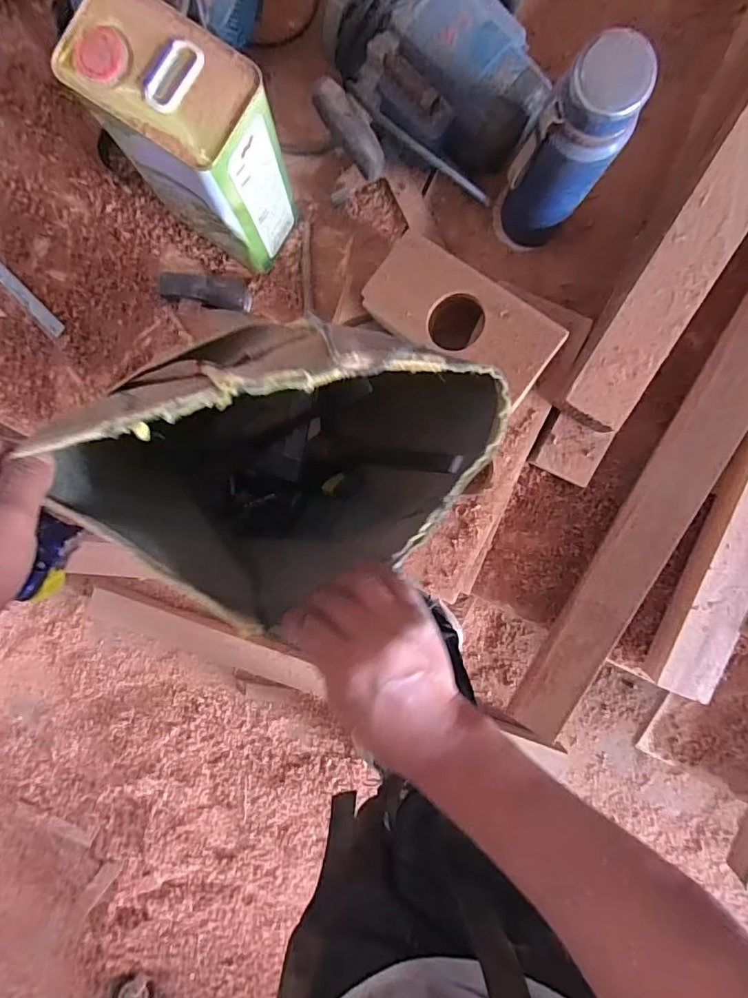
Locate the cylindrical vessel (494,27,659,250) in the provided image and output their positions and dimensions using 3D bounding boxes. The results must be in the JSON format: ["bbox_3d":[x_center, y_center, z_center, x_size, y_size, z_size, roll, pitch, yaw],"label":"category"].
[{"bbox_3d":[0.196,-0.351,0.527,0.083,0.267,0.070,34,98,-1],"label":"cylindrical vessel"}]

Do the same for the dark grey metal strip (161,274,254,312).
[{"bbox_3d":[-0.237,-0.292,0.697,0.126,0.019,0.040,8,98,3],"label":"dark grey metal strip"}]

